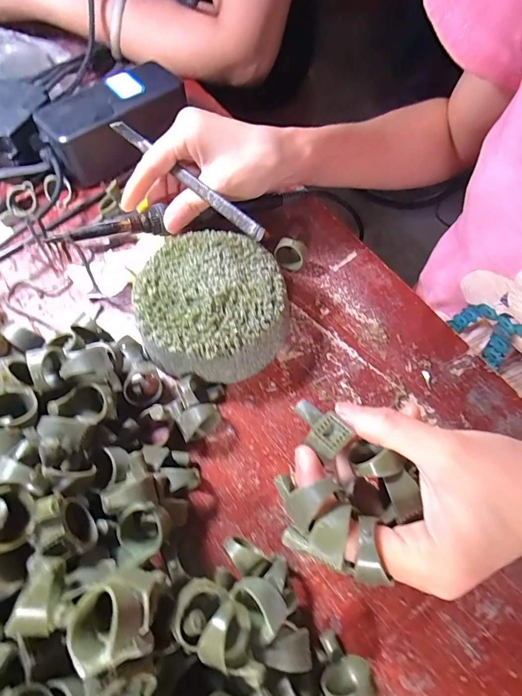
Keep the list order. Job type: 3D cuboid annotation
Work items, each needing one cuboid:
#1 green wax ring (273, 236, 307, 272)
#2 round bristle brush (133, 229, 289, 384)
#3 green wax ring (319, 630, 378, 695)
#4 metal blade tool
[{"bbox_3d":[0.023,-0.075,0.292,0.025,0.029,0.009,22,66,9],"label":"green wax ring"},{"bbox_3d":[-0.034,-0.029,0.260,0.096,0.044,0.100,1,64,-1],"label":"round bristle brush"},{"bbox_3d":[0.040,0.157,0.179,0.026,0.027,0.025,-26,68,-14],"label":"green wax ring"},{"bbox_3d":[-0.057,-0.125,0.264,0.007,0.008,0.164,-41,71,-19],"label":"metal blade tool"}]

